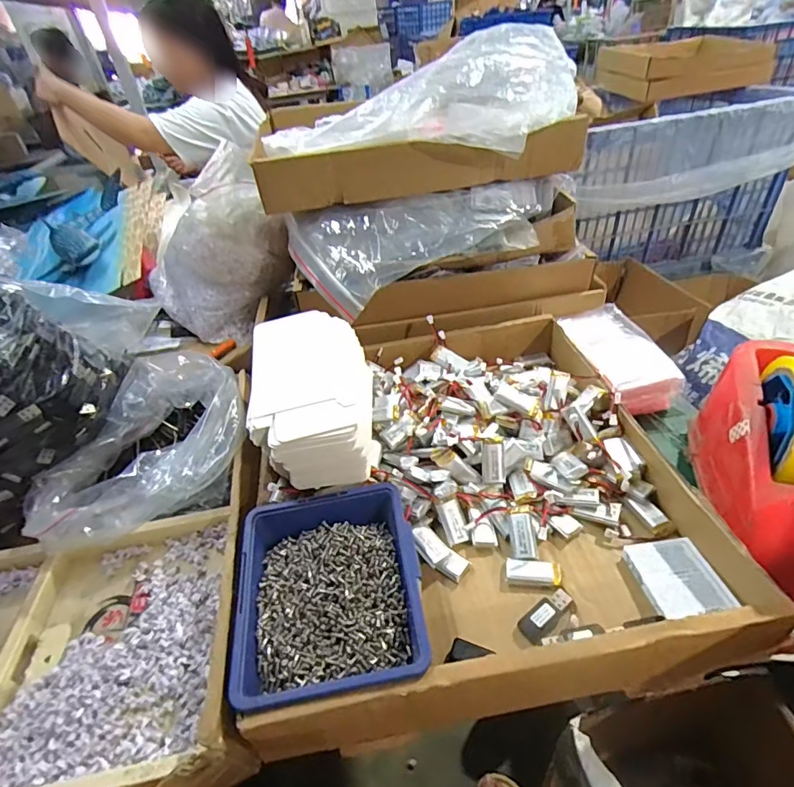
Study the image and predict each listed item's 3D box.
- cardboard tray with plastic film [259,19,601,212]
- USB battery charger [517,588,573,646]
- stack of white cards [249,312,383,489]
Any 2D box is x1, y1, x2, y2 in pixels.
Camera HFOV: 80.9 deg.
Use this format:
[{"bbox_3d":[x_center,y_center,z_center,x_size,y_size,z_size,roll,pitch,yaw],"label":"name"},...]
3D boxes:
[{"bbox_3d":[0.018,-0.324,0.560,0.386,0.132,0.211,-7,39,0],"label":"cardboard tray with plastic film"},{"bbox_3d":[0.108,0.159,0.339,0.046,0.008,0.018,-34,46,-29],"label":"USB battery charger"},{"bbox_3d":[-0.078,0.004,0.434,0.104,0.078,0.177,-11,39,-4],"label":"stack of white cards"}]

